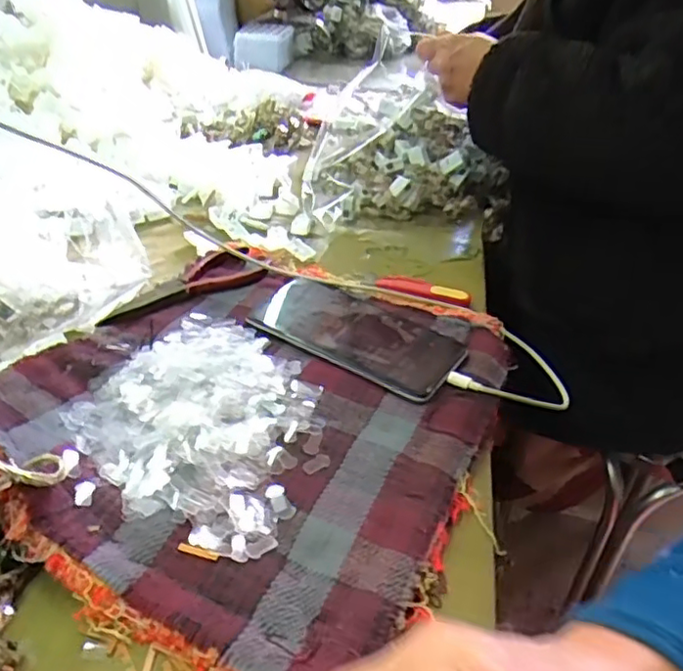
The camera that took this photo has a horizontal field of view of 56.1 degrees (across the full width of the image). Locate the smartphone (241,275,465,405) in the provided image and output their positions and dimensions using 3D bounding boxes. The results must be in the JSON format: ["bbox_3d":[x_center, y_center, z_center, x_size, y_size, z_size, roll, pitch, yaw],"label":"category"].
[{"bbox_3d":[0.010,-0.007,0.490,0.166,0.013,0.082,26,41,24],"label":"smartphone"}]

